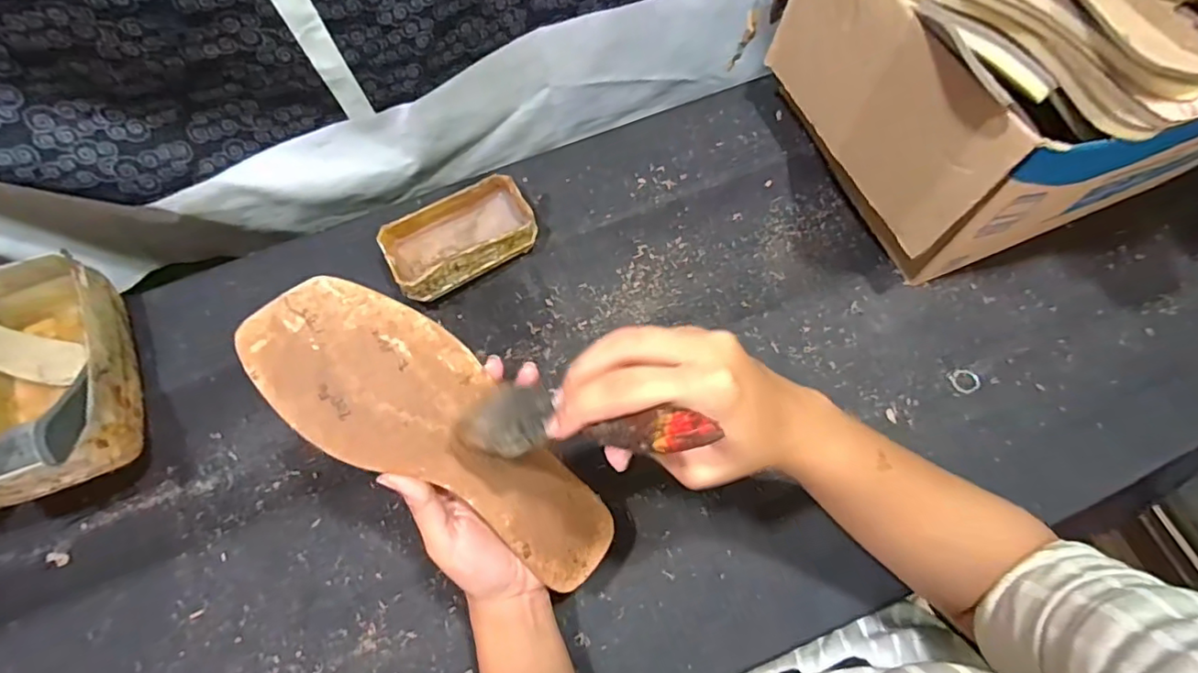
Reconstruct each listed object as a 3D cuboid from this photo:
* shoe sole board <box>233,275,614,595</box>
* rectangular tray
[{"bbox_3d":[-0.086,0.062,0.341,0.244,0.018,0.083,43,74,-15],"label":"shoe sole board"},{"bbox_3d":[-0.122,-0.088,0.508,0.124,0.035,0.076,-29,71,-9],"label":"rectangular tray"}]

